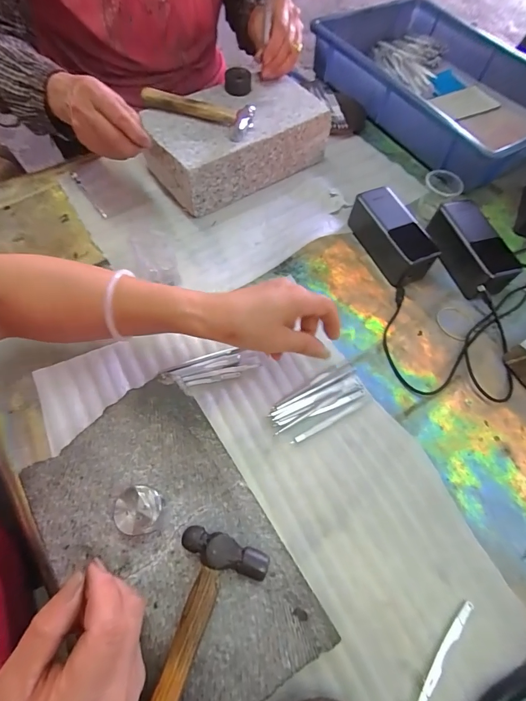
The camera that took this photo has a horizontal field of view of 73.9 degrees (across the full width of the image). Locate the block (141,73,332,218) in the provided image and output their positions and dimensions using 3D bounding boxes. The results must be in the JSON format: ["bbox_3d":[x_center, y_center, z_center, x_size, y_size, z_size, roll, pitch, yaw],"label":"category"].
[{"bbox_3d":[-0.037,-0.312,0.517,0.250,0.078,0.138,-31,69,-18],"label":"block"}]

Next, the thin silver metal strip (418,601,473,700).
[{"bbox_3d":[0.146,0.254,0.285,0.010,0.007,0.105,42,68,16],"label":"thin silver metal strip"}]

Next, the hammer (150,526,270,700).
[{"bbox_3d":[-0.054,0.202,0.230,0.061,0.022,0.152,23,64,8],"label":"hammer"}]

